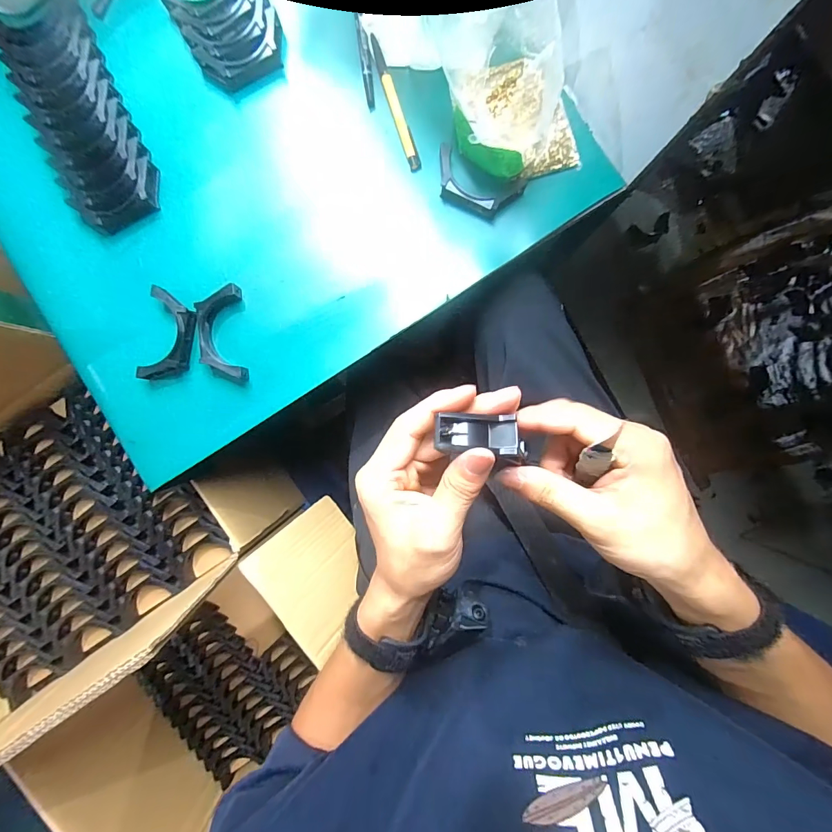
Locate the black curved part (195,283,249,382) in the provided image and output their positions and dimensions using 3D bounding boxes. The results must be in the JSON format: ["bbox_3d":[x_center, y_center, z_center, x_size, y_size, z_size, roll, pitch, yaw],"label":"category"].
[{"bbox_3d":[-0.198,-0.083,0.411,0.041,0.018,0.094,-4,91,1],"label":"black curved part"}]

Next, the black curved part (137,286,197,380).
[{"bbox_3d":[-0.250,-0.082,0.410,0.046,0.022,0.092,7,91,1],"label":"black curved part"}]

